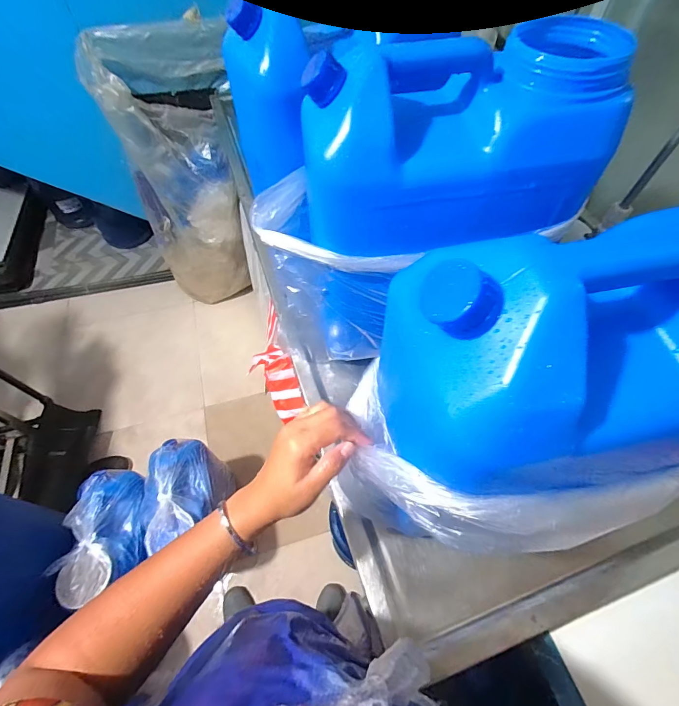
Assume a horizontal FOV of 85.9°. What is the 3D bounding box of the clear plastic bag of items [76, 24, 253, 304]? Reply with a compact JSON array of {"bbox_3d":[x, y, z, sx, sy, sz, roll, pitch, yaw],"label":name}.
[{"bbox_3d":[-0.581,-0.623,1.404,0.409,0.963,0.245,-9,35,-7],"label":"clear plastic bag of items"}]

